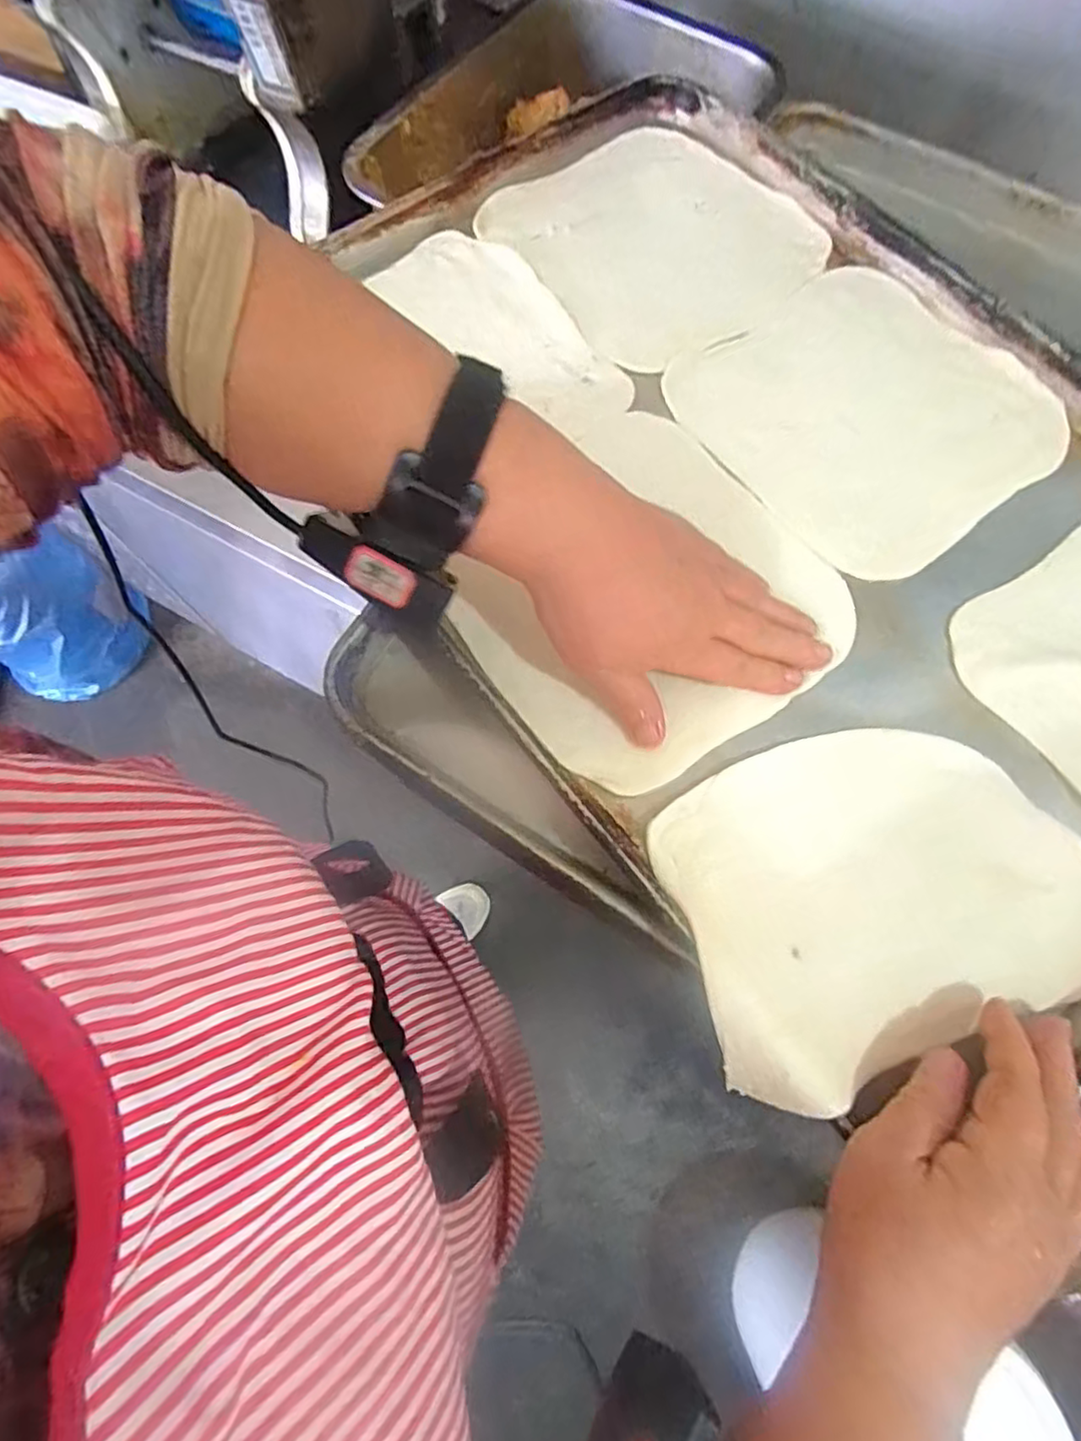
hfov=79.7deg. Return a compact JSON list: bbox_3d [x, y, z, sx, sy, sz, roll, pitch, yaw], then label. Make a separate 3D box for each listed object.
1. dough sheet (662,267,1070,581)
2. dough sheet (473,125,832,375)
[{"bbox_3d":[0.198,-0.189,0.401,0.185,0.013,0.190,-35,76,-12],"label":"dough sheet"},{"bbox_3d":[0.077,-0.334,0.446,0.182,0.004,0.190,-36,76,-12],"label":"dough sheet"}]

